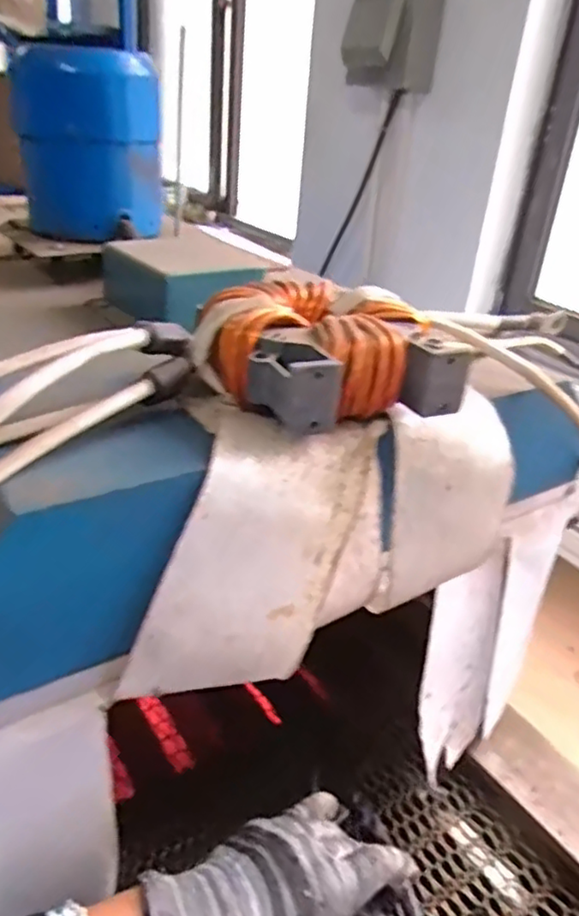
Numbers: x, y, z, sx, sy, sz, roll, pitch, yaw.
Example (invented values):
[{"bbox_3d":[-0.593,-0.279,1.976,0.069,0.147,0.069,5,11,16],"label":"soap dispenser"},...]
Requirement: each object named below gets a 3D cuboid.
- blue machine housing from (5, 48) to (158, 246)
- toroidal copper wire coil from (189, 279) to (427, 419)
[{"bbox_3d":[-0.165,-0.256,0.545,0.116,0.143,0.090,-1,29,-12],"label":"blue machine housing"},{"bbox_3d":[0.014,-0.061,0.355,0.105,0.052,0.101,4,28,-2],"label":"toroidal copper wire coil"}]

